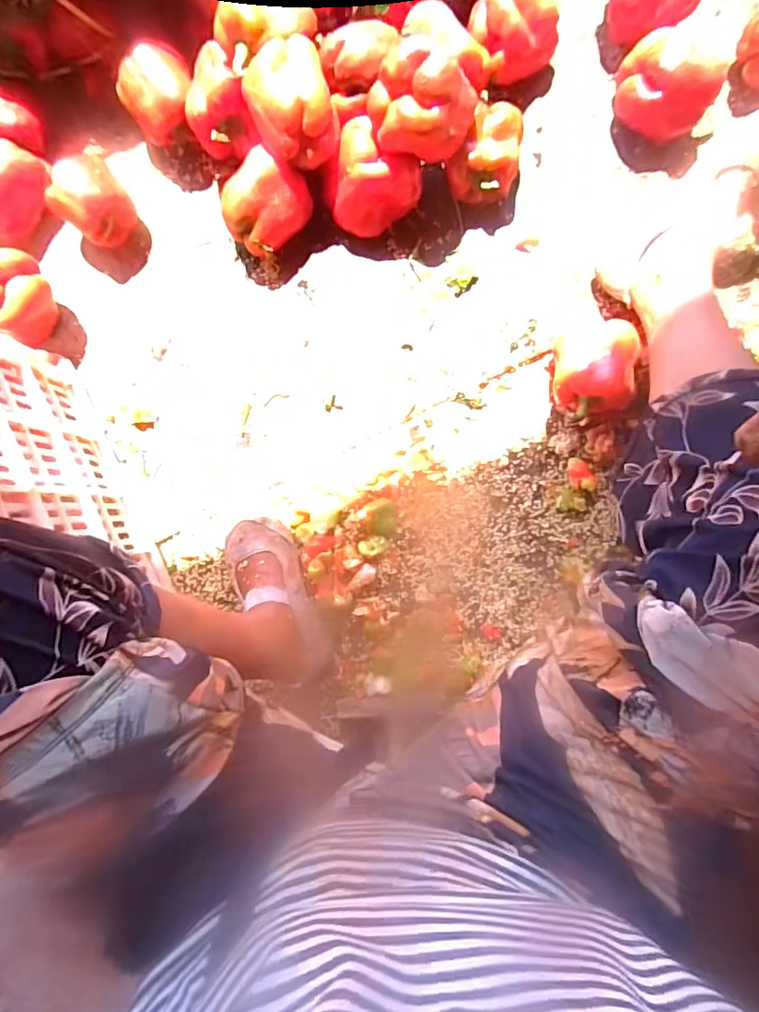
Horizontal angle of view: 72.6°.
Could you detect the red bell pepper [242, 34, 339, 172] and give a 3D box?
[{"bbox_3d":[-0.096,-0.441,0.578,0.091,0.070,0.103,-22,88,4],"label":"red bell pepper"}]

